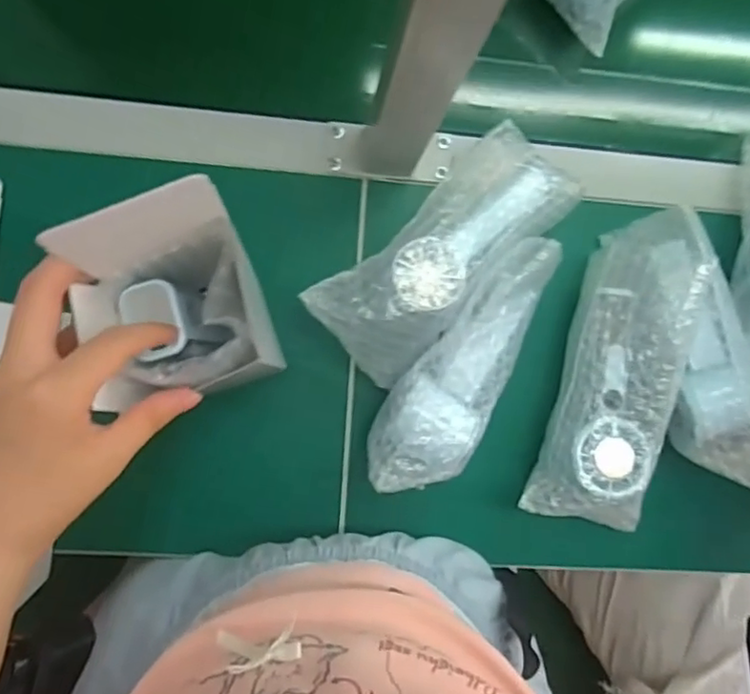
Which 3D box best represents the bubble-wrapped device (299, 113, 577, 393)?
[{"bbox_3d":[0.048,-0.070,0.466,0.199,0.064,0.085,-45,95,-5],"label":"bubble-wrapped device"}]

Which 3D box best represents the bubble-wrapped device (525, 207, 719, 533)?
[{"bbox_3d":[0.184,0.018,0.457,0.087,0.077,0.227,18,88,-7],"label":"bubble-wrapped device"}]

